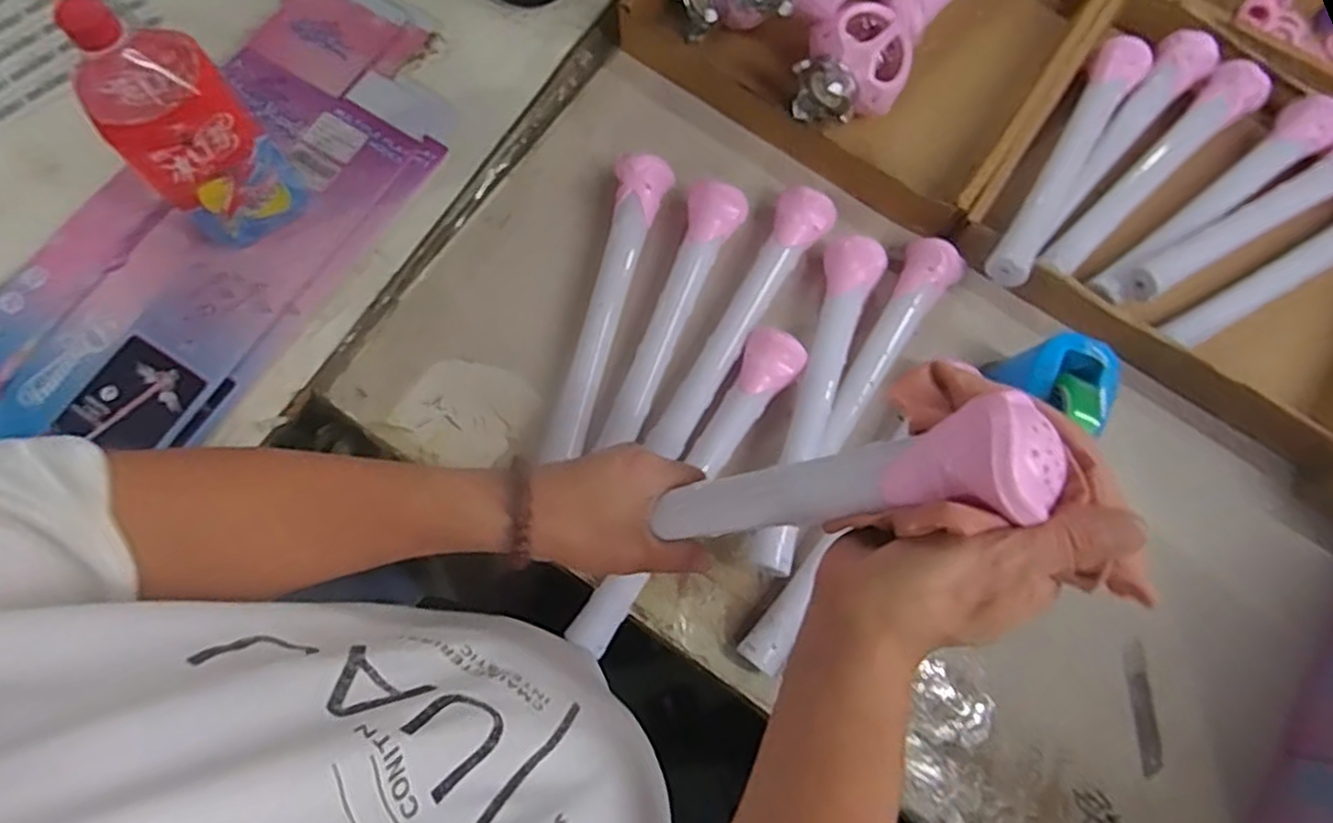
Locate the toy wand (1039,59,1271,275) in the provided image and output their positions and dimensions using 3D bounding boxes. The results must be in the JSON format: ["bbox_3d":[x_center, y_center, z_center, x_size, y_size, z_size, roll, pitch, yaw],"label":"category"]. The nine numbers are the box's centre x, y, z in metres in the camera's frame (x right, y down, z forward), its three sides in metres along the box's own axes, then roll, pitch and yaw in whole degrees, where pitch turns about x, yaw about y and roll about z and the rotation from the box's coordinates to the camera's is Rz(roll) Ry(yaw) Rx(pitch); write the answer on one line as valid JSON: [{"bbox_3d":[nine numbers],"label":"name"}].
[{"bbox_3d":[0.458,-0.222,0.683,0.325,0.040,0.047,-42,80,-11],"label":"toy wand"}]

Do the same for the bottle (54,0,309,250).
[{"bbox_3d":[-0.356,-0.207,0.531,0.090,0.216,0.079,-37,79,-10],"label":"bottle"}]

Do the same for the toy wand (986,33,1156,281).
[{"bbox_3d":[0.385,-0.250,0.660,0.060,0.057,0.327,33,77,7],"label":"toy wand"}]

